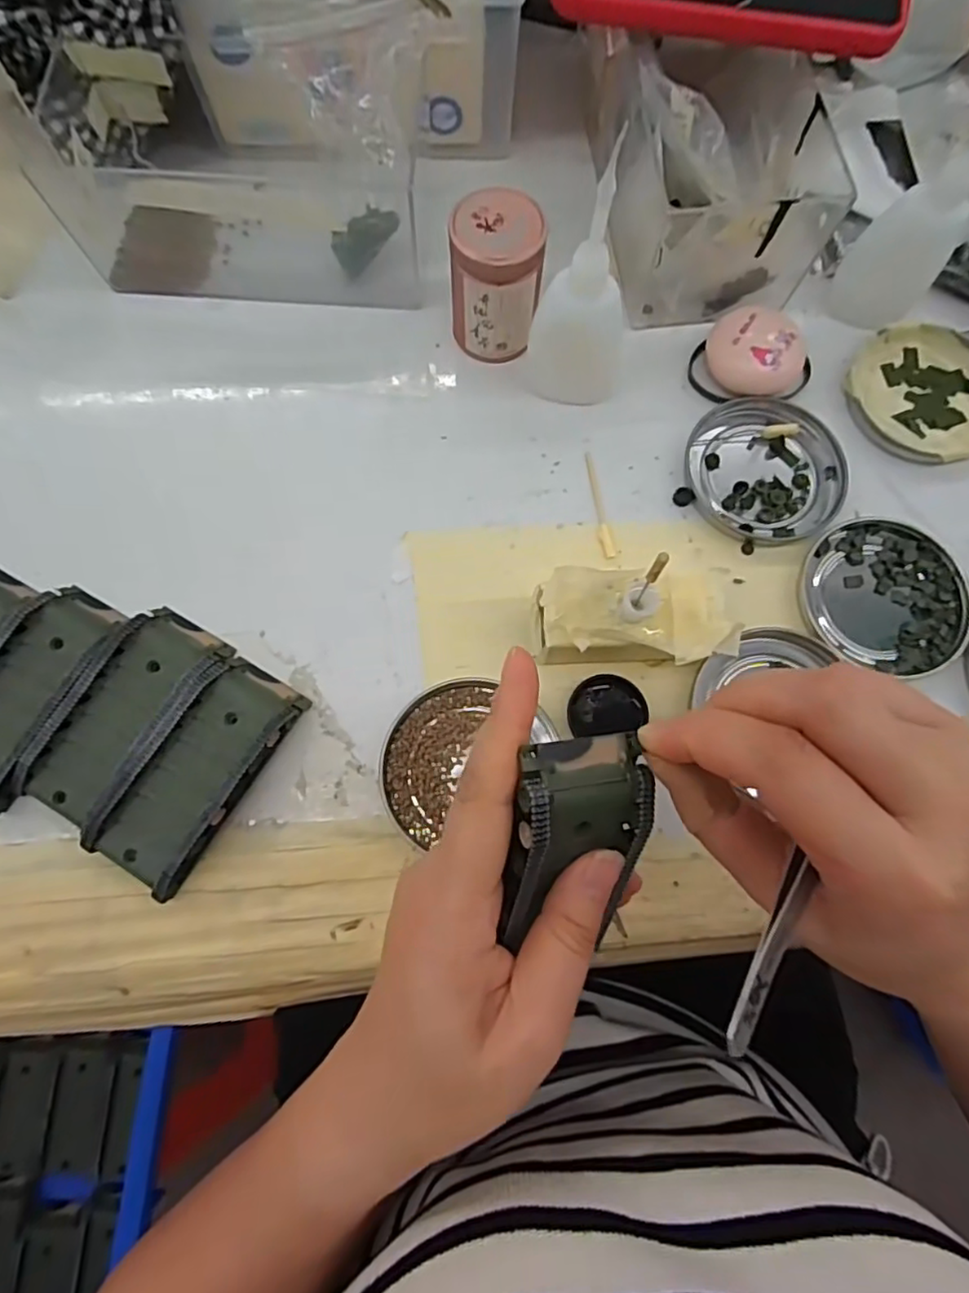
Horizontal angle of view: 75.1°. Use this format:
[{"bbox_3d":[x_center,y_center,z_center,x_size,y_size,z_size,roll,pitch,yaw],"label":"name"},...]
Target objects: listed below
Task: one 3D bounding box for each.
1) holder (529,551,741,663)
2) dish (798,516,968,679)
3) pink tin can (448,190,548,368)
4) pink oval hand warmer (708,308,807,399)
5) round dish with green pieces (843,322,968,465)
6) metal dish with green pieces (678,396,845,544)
[{"bbox_3d":[0.065,-0.012,0.279,0.085,0.045,0.046,-8,75,-3],"label":"holder"},{"bbox_3d":[0.194,-0.026,0.305,0.077,0.007,0.075,0,75,-1],"label":"dish"},{"bbox_3d":[0.005,-0.181,0.314,0.043,0.065,0.042,0,75,-1],"label":"pink tin can"},{"bbox_3d":[0.140,-0.152,0.328,0.044,0.021,0.045,-13,75,-4],"label":"pink oval hand warmer"},{"bbox_3d":[0.234,-0.134,0.333,0.079,0.009,0.079,0,75,-1],"label":"round dish with green pieces"},{"bbox_3d":[0.143,-0.090,0.321,0.077,0.007,0.074,0,75,-1],"label":"metal dish with green pieces"}]

